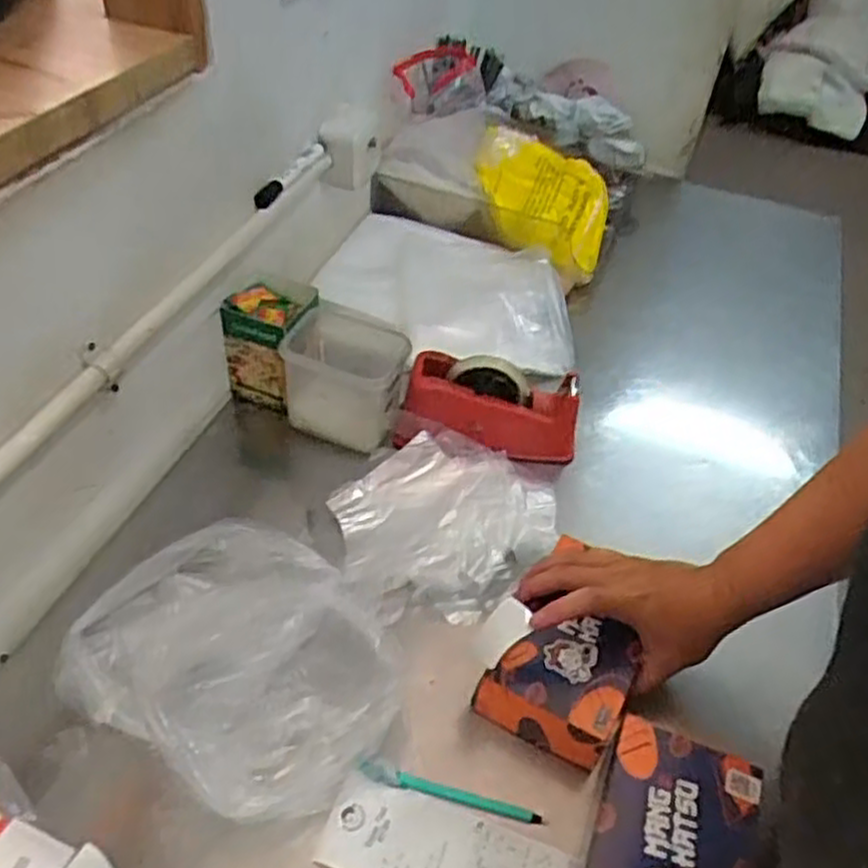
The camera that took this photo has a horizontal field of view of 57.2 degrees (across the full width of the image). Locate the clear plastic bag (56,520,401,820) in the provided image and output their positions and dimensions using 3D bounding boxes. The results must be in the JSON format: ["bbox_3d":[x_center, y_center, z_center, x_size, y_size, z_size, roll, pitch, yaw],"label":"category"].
[{"bbox_3d":[-0.156,0.184,0.670,0.252,0.067,0.216,27,48,18],"label":"clear plastic bag"}]

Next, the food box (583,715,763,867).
[{"bbox_3d":[0.169,0.317,0.589,0.113,0.067,0.178,19,46,11],"label":"food box"}]

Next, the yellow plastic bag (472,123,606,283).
[{"bbox_3d":[0.153,-0.334,1.137,0.194,0.128,0.151,13,45,5],"label":"yellow plastic bag"}]

